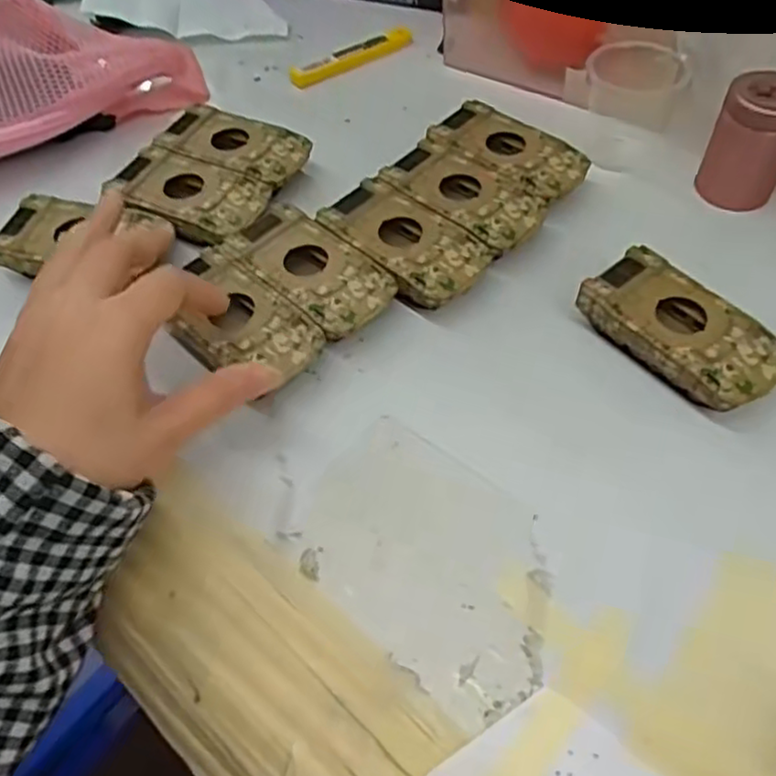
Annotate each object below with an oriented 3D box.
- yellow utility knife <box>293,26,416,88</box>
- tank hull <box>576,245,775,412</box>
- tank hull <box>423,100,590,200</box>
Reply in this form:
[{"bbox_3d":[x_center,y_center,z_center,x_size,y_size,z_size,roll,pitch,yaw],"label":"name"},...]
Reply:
[{"bbox_3d":[-0.026,-0.254,0.526,0.106,0.011,0.022,-30,59,-17],"label":"yellow utility knife"},{"bbox_3d":[0.146,-0.028,0.342,0.051,0.019,0.095,-34,60,-19],"label":"tank hull"},{"bbox_3d":[0.075,-0.143,0.432,0.094,0.025,0.048,32,63,23],"label":"tank hull"}]

